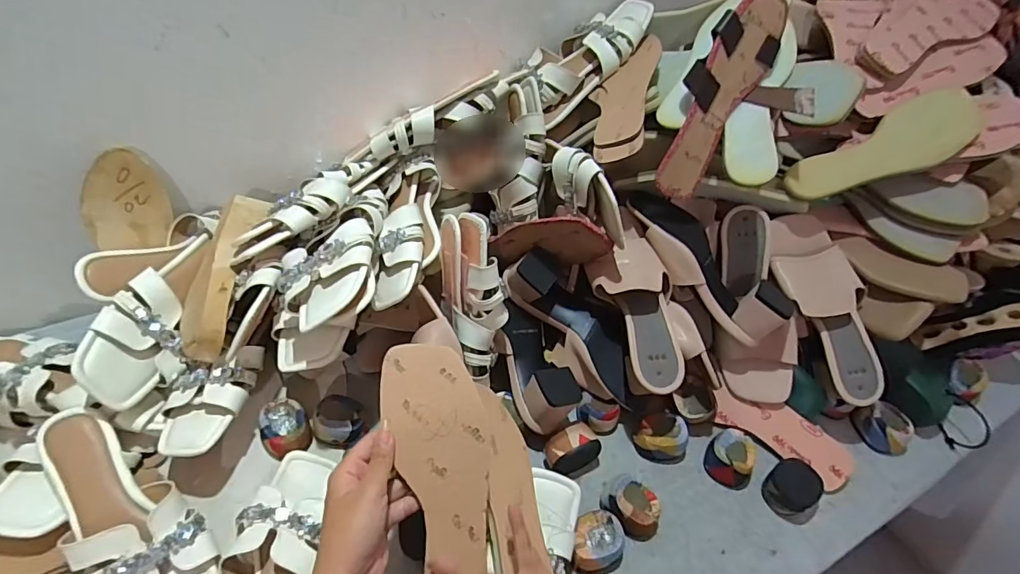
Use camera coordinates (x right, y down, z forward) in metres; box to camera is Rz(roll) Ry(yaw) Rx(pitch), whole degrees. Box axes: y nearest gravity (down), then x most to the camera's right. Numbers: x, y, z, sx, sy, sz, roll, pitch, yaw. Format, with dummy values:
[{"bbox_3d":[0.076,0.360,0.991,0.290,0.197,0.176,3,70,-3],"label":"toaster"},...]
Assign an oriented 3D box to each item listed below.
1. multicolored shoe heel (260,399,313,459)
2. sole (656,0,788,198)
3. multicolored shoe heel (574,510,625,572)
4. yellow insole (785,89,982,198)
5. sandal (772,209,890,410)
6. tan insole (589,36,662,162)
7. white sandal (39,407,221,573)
[{"bbox_3d":[-0.257,0.162,0.560,0.052,0.039,0.058,-21,54,-23],"label":"multicolored shoe heel"},{"bbox_3d":[0.230,-0.214,0.545,0.081,0.228,0.020,23,12,-29],"label":"sole"},{"bbox_3d":[0.092,0.267,0.513,0.050,0.035,0.059,15,48,7],"label":"multicolored shoe heel"},{"bbox_3d":[0.453,-0.164,0.597,0.235,0.028,0.079,-26,78,4],"label":"yellow insole"},{"bbox_3d":[0.391,0.023,0.600,0.074,0.043,0.236,-18,83,-21],"label":"sandal"},{"bbox_3d":[0.141,-0.242,0.623,0.083,0.015,0.233,-6,50,35],"label":"tan insole"},{"bbox_3d":[-0.368,0.220,0.463,0.248,0.053,0.100,45,57,11],"label":"white sandal"}]

